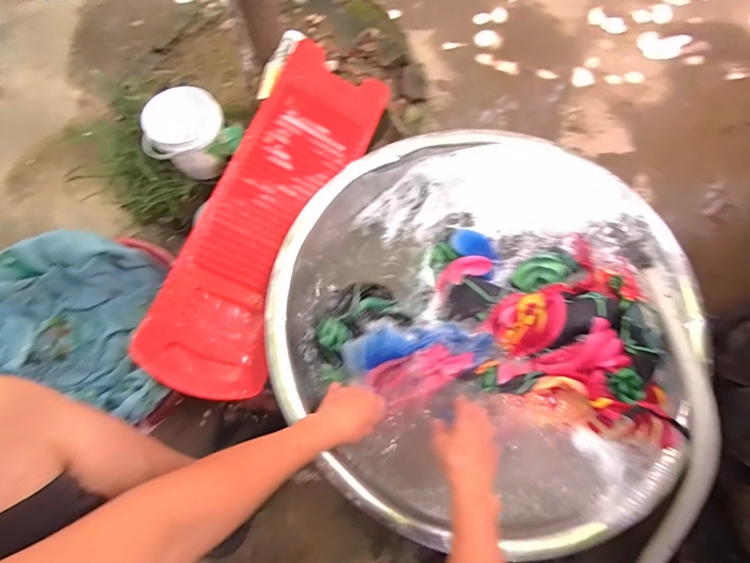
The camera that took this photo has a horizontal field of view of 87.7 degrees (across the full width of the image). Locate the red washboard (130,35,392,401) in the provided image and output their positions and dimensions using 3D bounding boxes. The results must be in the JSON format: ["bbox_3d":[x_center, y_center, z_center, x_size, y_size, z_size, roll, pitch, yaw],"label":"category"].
[{"bbox_3d":[-0.176,-0.127,0.676,0.191,0.064,0.638,18,74,7],"label":"red washboard"}]

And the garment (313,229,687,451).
[{"bbox_3d":[0.172,0.056,0.606,0.489,0.079,0.284,8,73,4],"label":"garment"}]

